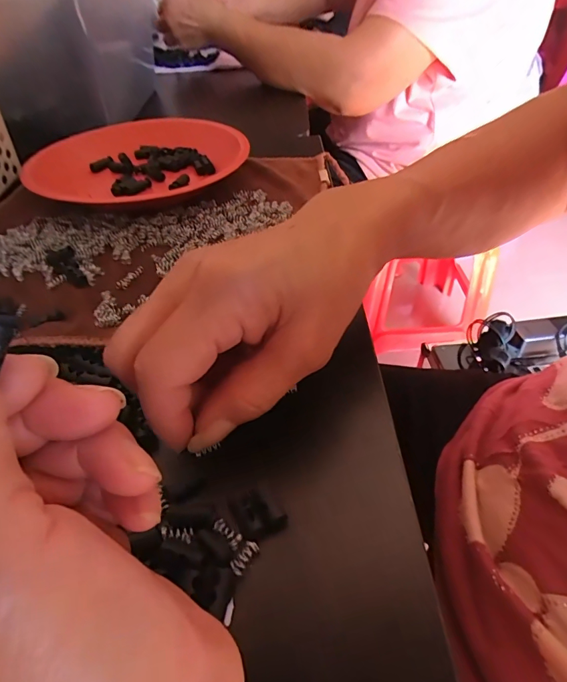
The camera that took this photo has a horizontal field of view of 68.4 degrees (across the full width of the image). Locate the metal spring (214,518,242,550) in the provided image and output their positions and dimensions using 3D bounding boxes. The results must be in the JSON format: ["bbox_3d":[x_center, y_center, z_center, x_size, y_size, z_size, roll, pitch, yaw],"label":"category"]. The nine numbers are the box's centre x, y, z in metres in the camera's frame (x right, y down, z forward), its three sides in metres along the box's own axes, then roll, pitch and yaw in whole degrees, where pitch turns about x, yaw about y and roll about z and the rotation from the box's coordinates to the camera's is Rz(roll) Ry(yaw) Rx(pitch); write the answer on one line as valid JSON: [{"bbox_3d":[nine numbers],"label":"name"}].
[{"bbox_3d":[-0.023,0.079,0.171,0.013,0.004,0.006,27,54,30],"label":"metal spring"}]

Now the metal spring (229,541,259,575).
[{"bbox_3d":[-0.015,0.085,0.164,0.006,0.004,0.013,24,52,28],"label":"metal spring"}]

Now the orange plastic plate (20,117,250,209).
[{"bbox_3d":[-0.143,-0.181,0.401,0.186,0.024,0.174,-4,45,4],"label":"orange plastic plate"}]

